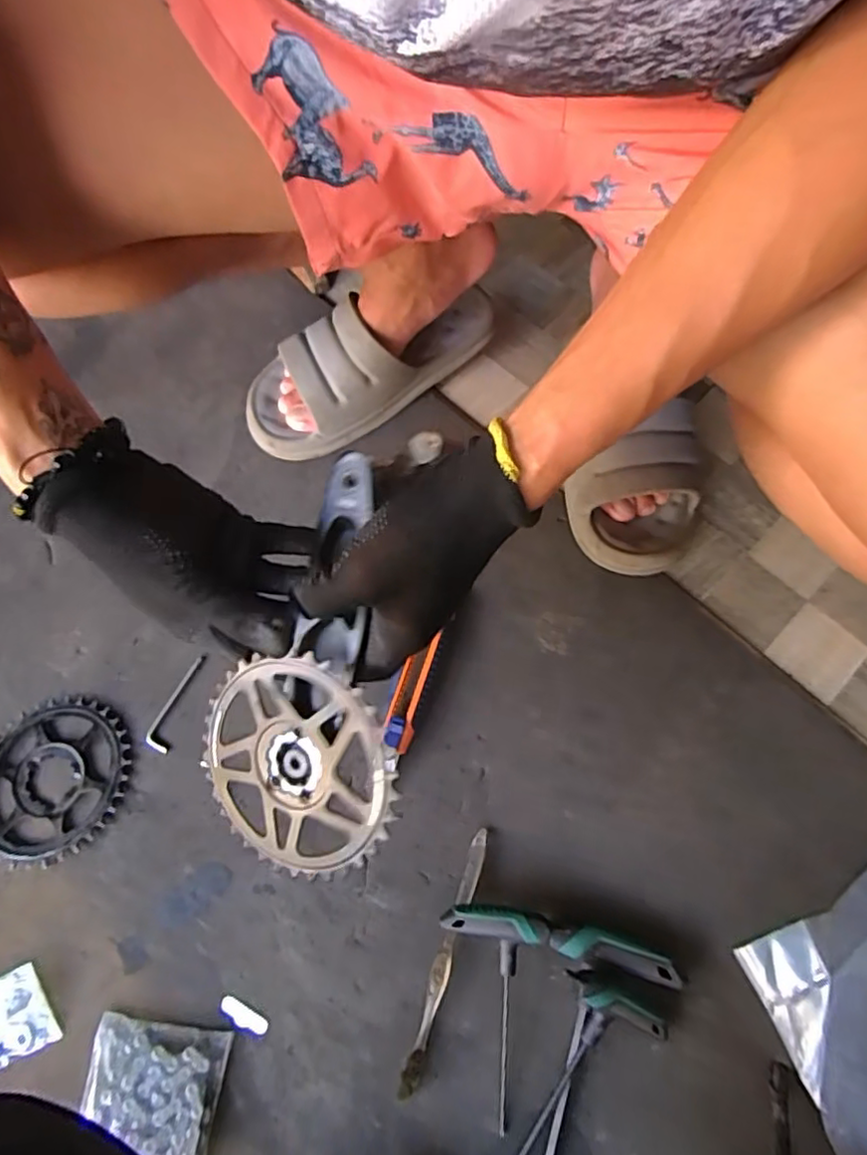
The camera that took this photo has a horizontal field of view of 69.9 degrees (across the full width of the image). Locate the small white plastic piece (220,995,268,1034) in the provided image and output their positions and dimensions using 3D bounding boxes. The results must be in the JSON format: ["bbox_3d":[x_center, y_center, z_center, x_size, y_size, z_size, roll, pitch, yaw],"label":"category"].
[{"bbox_3d":[-0.141,0.325,0.459,0.038,0.004,0.013,26,72,10],"label":"small white plastic piece"}]

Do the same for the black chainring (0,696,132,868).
[{"bbox_3d":[-0.319,0.168,0.516,0.133,0.005,0.127,0,70,1],"label":"black chainring"}]

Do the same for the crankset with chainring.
[{"bbox_3d":[-0.081,0.055,0.386,0.127,0.050,0.238,-8,82,30],"label":"crankset with chainring"}]

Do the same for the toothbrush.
[{"bbox_3d":[0.010,0.281,0.461,0.014,0.014,0.178,18,71,7],"label":"toothbrush"}]

